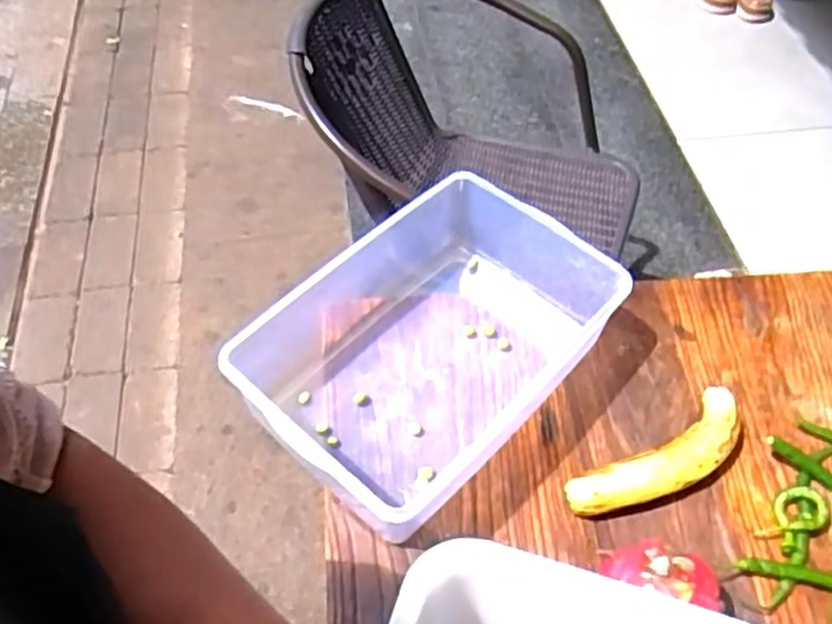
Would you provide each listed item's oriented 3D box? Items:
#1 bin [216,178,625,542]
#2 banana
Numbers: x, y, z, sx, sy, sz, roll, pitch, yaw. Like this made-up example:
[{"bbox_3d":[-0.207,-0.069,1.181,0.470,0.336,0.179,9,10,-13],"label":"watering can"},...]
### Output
[{"bbox_3d":[0.010,0.030,0.696,0.219,0.118,0.323,36,60,22],"label":"bin"},{"bbox_3d":[0.219,0.132,0.672,0.186,0.038,0.060,-26,59,-20],"label":"banana"}]

